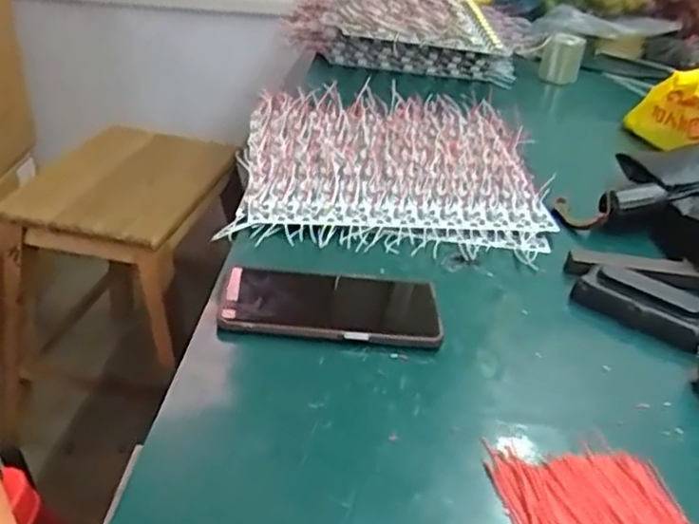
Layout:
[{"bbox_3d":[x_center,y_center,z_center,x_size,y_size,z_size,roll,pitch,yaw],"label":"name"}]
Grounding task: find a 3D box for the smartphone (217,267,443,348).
[{"bbox_3d":[-0.015,0.031,0.514,0.161,0.013,0.079,6,34,-2],"label":"smartphone"}]

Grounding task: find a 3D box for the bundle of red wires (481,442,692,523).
[{"bbox_3d":[0.141,0.142,0.384,0.104,0.008,0.094,-1,34,-12],"label":"bundle of red wires"}]

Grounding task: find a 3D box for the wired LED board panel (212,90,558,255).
[{"bbox_3d":[0.039,-0.112,0.734,0.296,0.034,0.313,2,33,-2],"label":"wired LED board panel"}]

